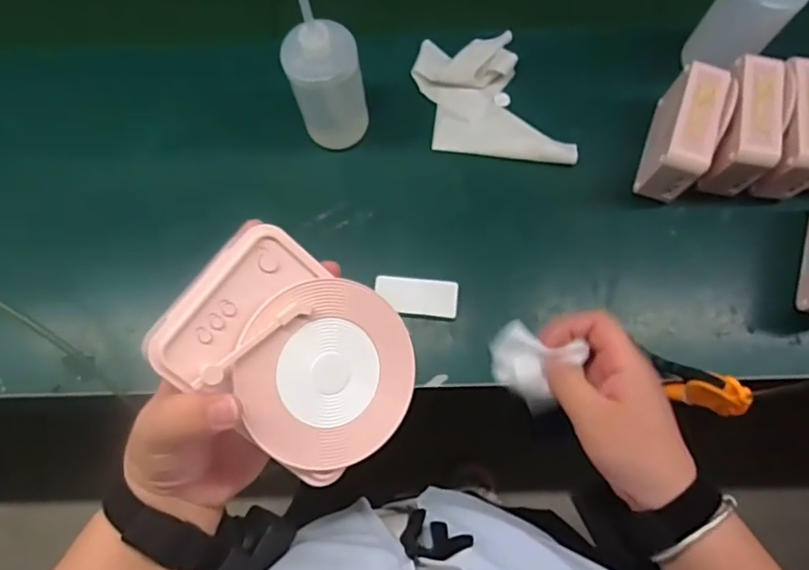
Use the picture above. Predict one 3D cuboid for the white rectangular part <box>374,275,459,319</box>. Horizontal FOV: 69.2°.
[{"bbox_3d":[0.015,0.015,0.664,0.091,0.024,0.041,4,75,3],"label":"white rectangular part"}]

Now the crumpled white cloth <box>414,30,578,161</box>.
[{"bbox_3d":[0.104,-0.224,0.714,0.152,0.027,0.194,-14,75,-2],"label":"crumpled white cloth"}]

